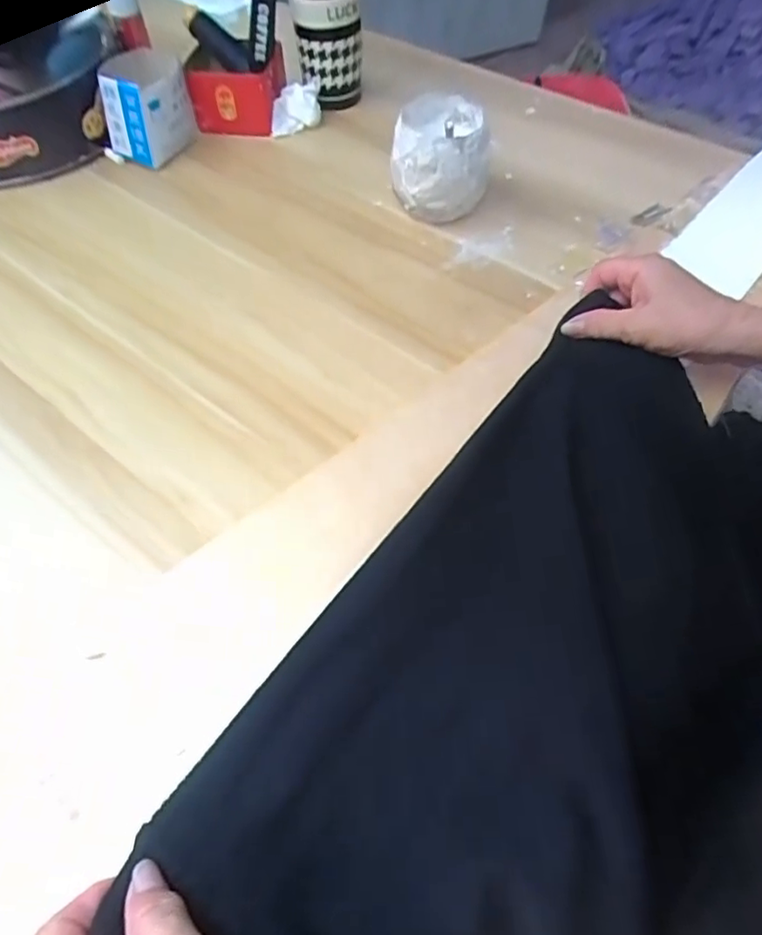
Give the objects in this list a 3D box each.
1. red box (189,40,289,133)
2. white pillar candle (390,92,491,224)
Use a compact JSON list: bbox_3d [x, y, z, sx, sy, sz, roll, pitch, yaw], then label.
[{"bbox_3d":[-0.158,-0.431,0.669,0.097,0.068,0.092,0,55,3],"label":"red box"},{"bbox_3d":[0.058,-0.284,0.552,0.085,0.085,0.097,4,55,5],"label":"white pillar candle"}]

